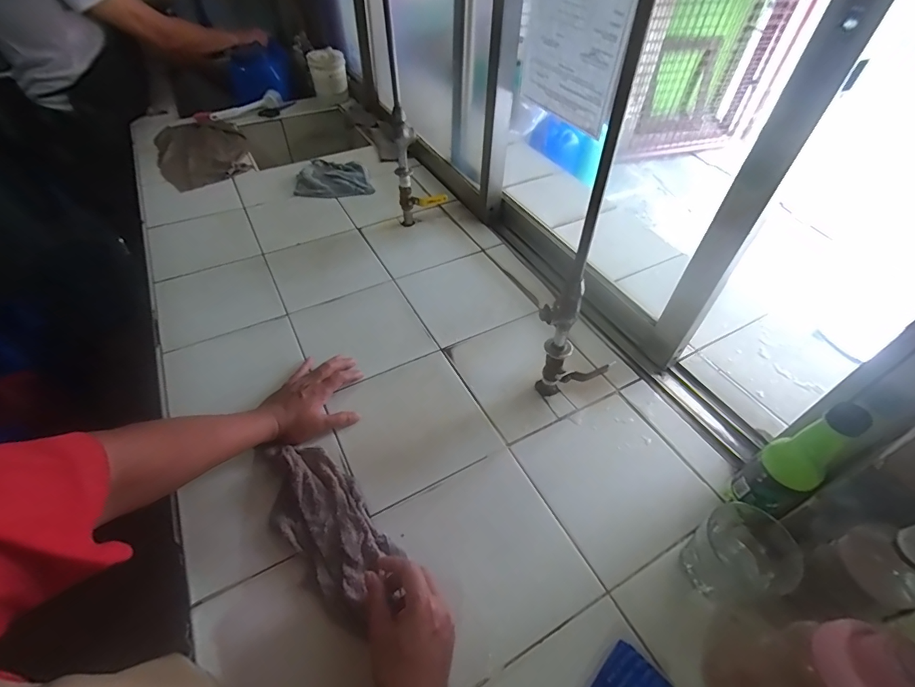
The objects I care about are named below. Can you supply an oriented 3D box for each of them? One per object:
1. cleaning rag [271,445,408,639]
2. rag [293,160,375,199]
[{"bbox_3d":[-0.152,0.212,0.504,0.099,0.021,0.221,-27,57,-22],"label":"cleaning rag"},{"bbox_3d":[-0.308,-0.411,1.065,0.181,0.020,0.177,-7,49,-6],"label":"rag"}]

